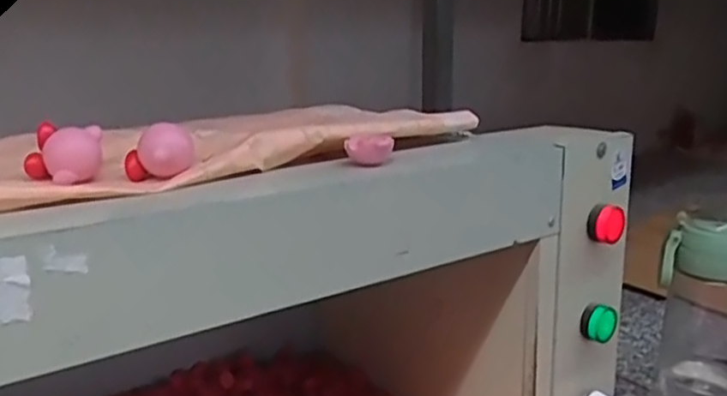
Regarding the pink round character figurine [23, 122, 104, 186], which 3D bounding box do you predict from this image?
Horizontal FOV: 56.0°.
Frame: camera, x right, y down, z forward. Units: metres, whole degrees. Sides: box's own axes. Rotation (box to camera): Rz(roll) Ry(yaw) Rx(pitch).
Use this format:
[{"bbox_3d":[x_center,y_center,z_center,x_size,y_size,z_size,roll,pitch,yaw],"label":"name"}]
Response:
[{"bbox_3d":[-0.156,-0.023,0.357,0.036,0.027,0.022,-6,18,-17],"label":"pink round character figurine"}]

